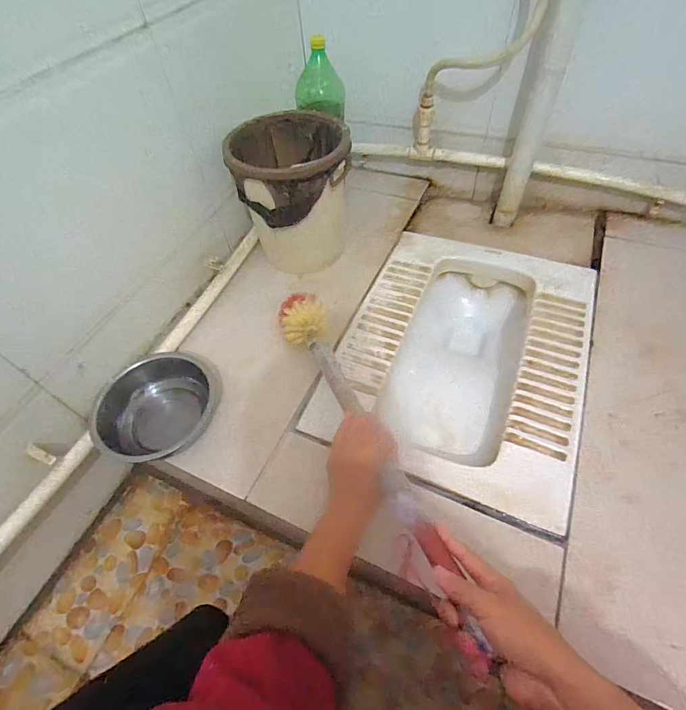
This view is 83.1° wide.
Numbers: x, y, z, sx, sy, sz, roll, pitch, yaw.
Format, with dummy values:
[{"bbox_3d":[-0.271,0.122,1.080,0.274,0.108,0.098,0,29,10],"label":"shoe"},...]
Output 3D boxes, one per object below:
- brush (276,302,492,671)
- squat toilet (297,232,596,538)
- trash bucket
[{"bbox_3d":[0.025,0.099,0.540,0.082,0.098,0.567,-21,45,-10],"label":"brush"},{"bbox_3d":[0.224,0.019,0.757,0.395,0.173,0.531,19,57,17],"label":"squat toilet"},{"bbox_3d":[-0.092,-0.309,0.781,0.205,0.252,0.212,-3,53,4],"label":"trash bucket"}]

